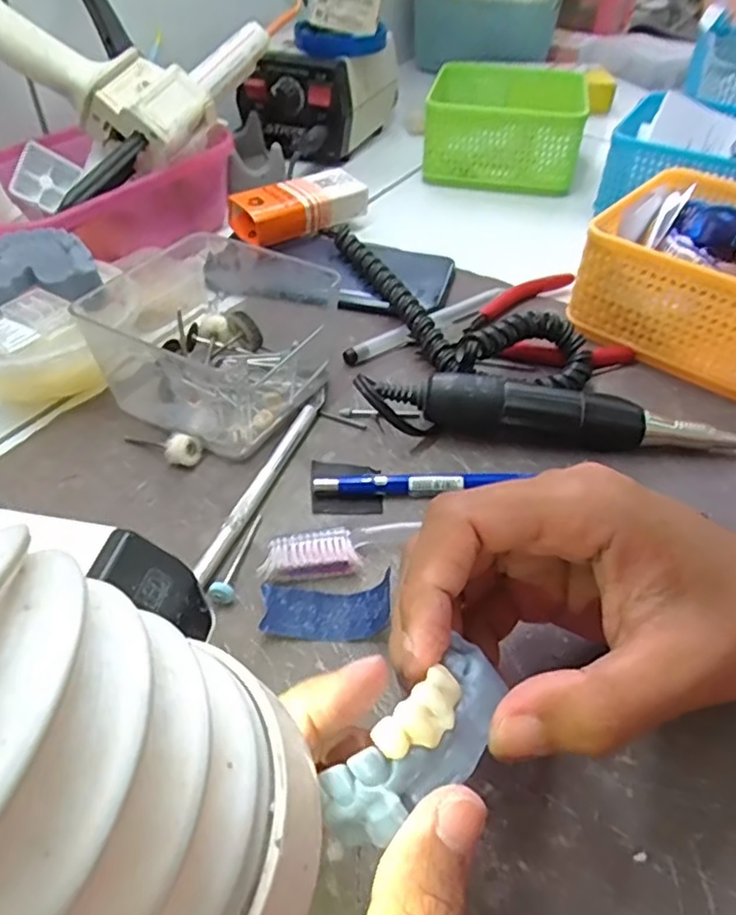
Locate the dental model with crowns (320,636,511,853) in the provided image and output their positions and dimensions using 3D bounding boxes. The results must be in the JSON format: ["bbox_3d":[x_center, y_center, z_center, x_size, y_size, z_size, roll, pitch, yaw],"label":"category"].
[{"bbox_3d":[0.015,0.065,0.156,0.023,0.014,0.057,37,49,27],"label":"dental model with crowns"}]

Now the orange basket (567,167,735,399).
[{"bbox_3d":[0.211,-0.111,0.387,0.132,0.057,0.135,31,52,26],"label":"orange basket"}]

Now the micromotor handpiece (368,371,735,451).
[{"bbox_3d":[0.098,-0.019,0.319,0.185,0.031,0.023,5,45,3],"label":"micromotor handpiece"}]

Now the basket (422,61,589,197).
[{"bbox_3d":[0.118,-0.289,0.566,0.129,0.065,0.126,9,45,8],"label":"basket"}]

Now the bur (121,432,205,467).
[{"bbox_3d":[-0.101,-0.006,0.314,0.042,0.012,0.014,9,45,8],"label":"bur"}]

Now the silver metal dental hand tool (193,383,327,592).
[{"bbox_3d":[-0.046,0.006,0.304,0.009,0.010,0.130,15,46,13],"label":"silver metal dental hand tool"}]

